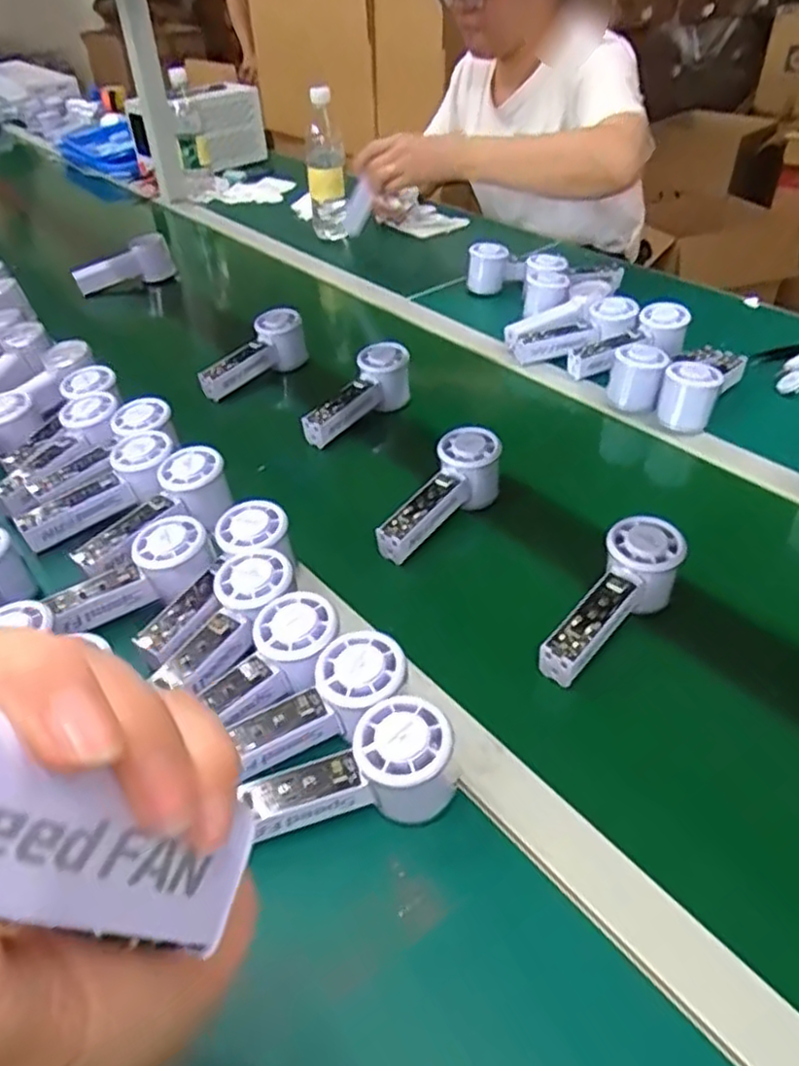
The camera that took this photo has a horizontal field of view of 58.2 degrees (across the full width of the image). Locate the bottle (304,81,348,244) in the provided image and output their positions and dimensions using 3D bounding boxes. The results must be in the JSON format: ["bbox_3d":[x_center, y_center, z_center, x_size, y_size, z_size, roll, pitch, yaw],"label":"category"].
[{"bbox_3d":[-0.124,-0.612,1.218,0.063,0.224,0.070,-3,40,1],"label":"bottle"}]

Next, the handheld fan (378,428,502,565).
[{"bbox_3d":[0.036,-0.029,0.655,0.053,0.061,0.156,29,63,33],"label":"handheld fan"}]

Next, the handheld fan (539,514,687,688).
[{"bbox_3d":[0.159,0.053,0.550,0.058,0.048,0.157,31,65,34],"label":"handheld fan"}]

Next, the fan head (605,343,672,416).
[{"bbox_3d":[0.264,-0.172,0.797,0.057,0.057,0.049,10,42,15],"label":"fan head"}]

